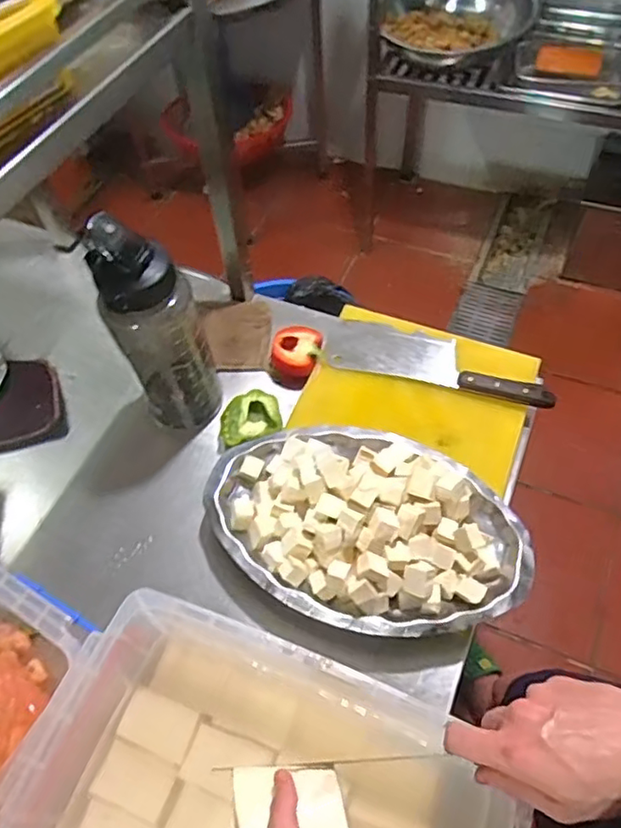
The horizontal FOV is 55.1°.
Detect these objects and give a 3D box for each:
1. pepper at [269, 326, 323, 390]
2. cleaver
[{"bbox_3d":[-0.022,-0.085,0.874,0.075,0.049,0.086,2,57,4],"label":"pepper"},{"bbox_3d":[0.177,-0.081,0.845,0.317,0.024,0.089,13,58,12],"label":"cleaver"}]

